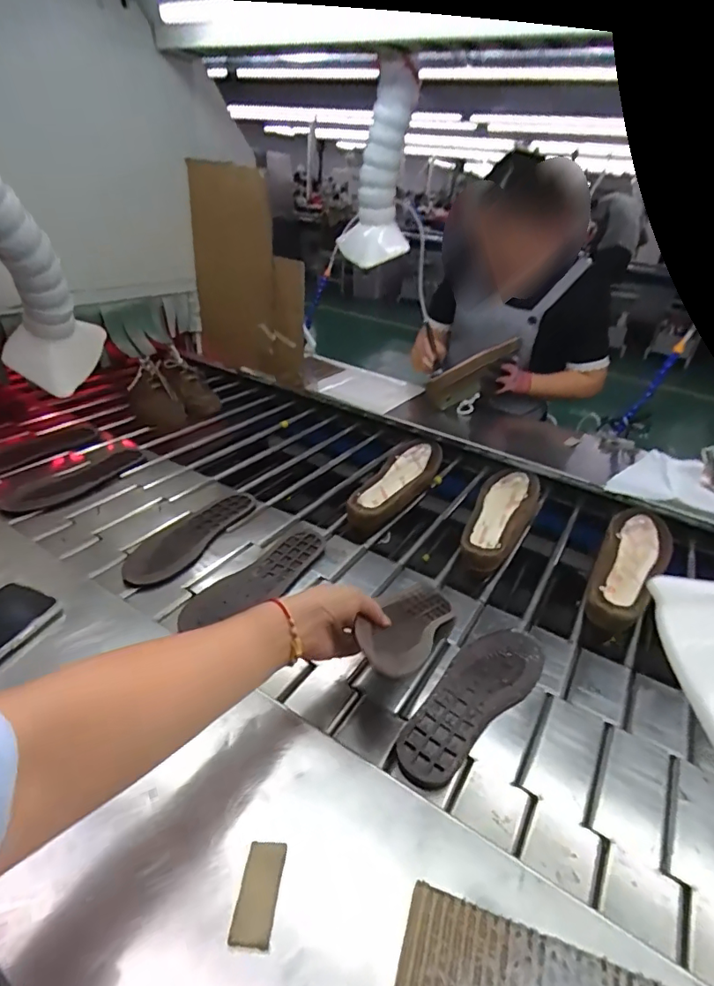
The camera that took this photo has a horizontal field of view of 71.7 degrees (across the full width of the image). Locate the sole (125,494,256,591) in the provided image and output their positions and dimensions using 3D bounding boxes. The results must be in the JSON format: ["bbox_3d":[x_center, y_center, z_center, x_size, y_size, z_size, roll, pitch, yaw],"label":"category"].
[{"bbox_3d":[-0.252,0.062,0.758,0.091,0.011,0.254,16,32,17],"label":"sole"}]

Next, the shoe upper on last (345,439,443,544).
[{"bbox_3d":[0.071,-0.010,0.887,0.088,0.078,0.281,21,46,26],"label":"shoe upper on last"}]

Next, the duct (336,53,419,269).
[{"bbox_3d":[0.047,-0.667,1.030,0.147,0.332,0.211,3,31,-4],"label":"duct"}]

